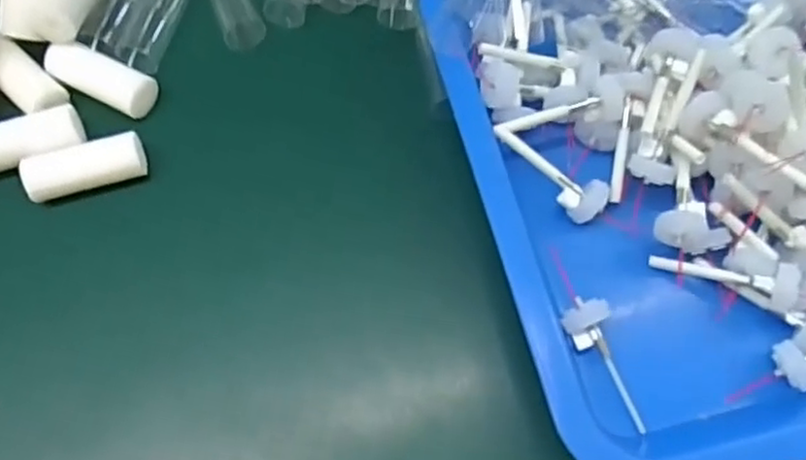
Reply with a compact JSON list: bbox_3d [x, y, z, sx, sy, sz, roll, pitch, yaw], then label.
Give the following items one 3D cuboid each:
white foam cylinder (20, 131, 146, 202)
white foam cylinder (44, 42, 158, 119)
[{"bbox_3d":[-0.143,-0.029,0.307,0.052,0.016,0.018,-16,70,-7],"label":"white foam cylinder"},{"bbox_3d":[-0.144,-0.072,0.326,0.051,0.017,0.019,24,70,8],"label":"white foam cylinder"}]

